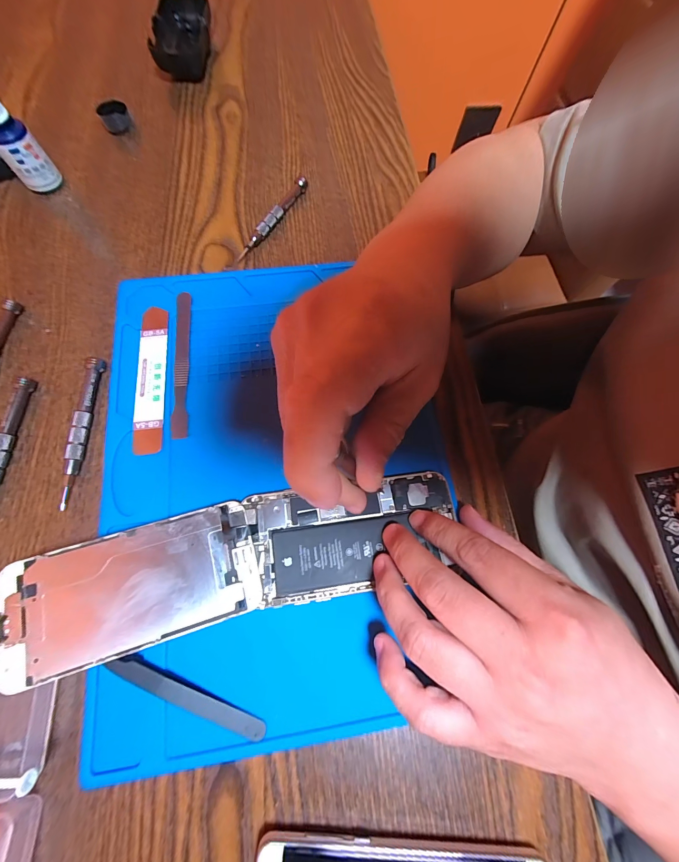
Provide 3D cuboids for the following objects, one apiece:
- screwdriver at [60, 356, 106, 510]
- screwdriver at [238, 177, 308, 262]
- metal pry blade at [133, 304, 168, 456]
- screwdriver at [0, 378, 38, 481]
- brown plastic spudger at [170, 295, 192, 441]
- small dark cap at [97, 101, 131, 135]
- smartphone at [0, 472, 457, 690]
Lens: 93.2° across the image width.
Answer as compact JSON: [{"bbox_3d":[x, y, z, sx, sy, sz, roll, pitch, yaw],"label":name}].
[{"bbox_3d":[-0.177,-0.002,0.219,0.013,0.011,0.105,-2,72,-3],"label":"screwdriver"},{"bbox_3d":[-0.059,-0.189,0.284,0.011,0.012,0.099,29,73,7],"label":"screwdriver"},{"bbox_3d":[-0.137,-0.040,0.234,0.021,0.004,0.116,-6,72,-4],"label":"metal pry blade"},{"bbox_3d":[-0.223,0.009,0.214,0.010,0.011,0.094,6,72,0],"label":"screwdriver"},{"bbox_3d":[-0.118,-0.053,0.239,0.011,0.004,0.120,-7,72,-4],"label":"brown plastic spudger"},{"bbox_3d":[-0.220,-0.309,0.314,0.027,0.017,0.024,-26,75,-10],"label":"small dark cap"},{"bbox_3d":[-0.054,0.075,0.193,0.258,0.011,0.065,-12,73,-10],"label":"smartphone"}]

